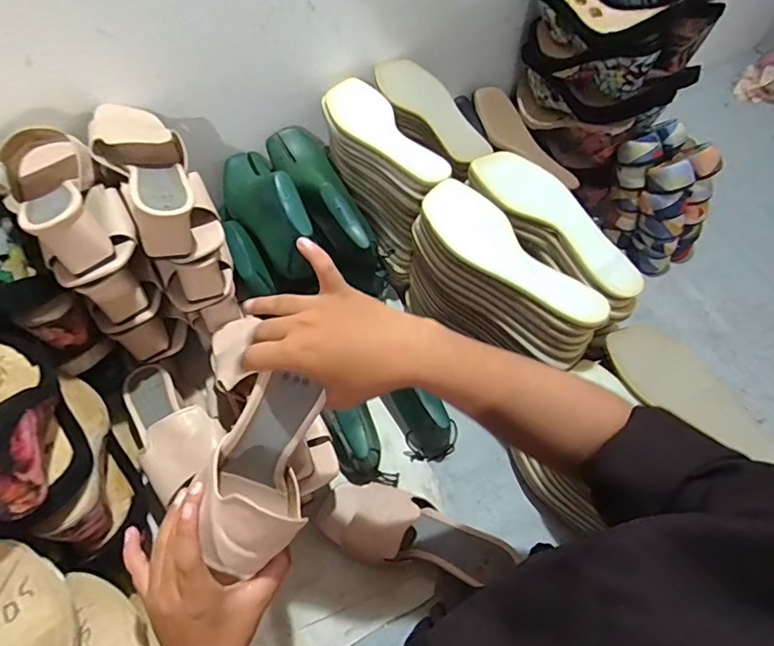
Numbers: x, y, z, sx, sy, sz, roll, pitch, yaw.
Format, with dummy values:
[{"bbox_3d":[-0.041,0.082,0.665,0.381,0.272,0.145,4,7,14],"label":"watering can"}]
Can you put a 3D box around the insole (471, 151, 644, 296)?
[{"bbox_3d":[0.194,-0.127,0.567,0.074,0.022,0.248,-32,63,-18],"label":"insole"}]

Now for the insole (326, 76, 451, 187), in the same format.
[{"bbox_3d":[-0.005,-0.254,0.657,0.078,0.018,0.229,-27,62,-15],"label":"insole"}]

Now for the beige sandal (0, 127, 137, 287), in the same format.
[{"bbox_3d":[-0.343,-0.134,0.518,0.096,0.085,0.207,-34,64,-19],"label":"beige sandal"}]

